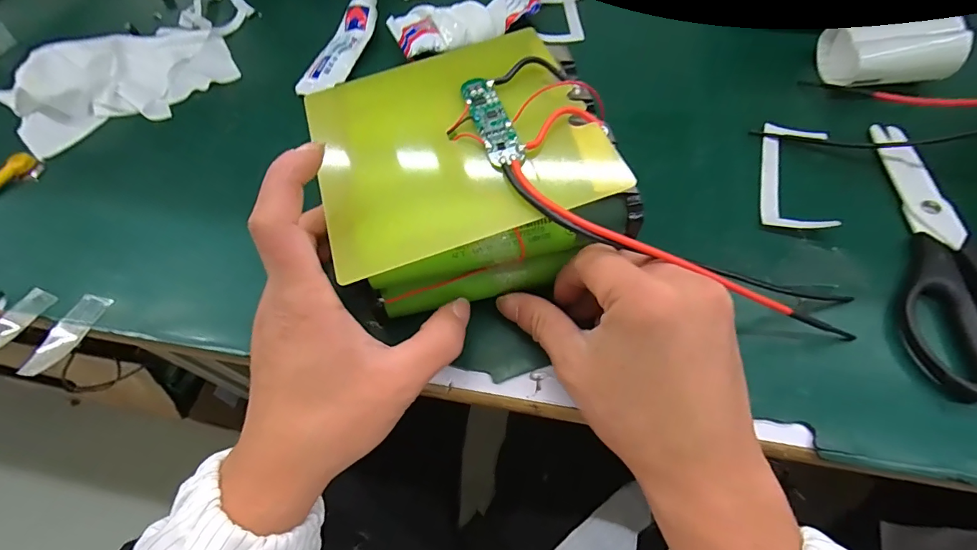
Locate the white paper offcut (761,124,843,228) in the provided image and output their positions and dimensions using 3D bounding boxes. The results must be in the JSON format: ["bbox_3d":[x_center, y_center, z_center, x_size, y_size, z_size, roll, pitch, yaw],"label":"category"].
[{"bbox_3d":[0.203,-0.068,0.295,0.039,0.011,0.093,15,63,11],"label":"white paper offcut"}]

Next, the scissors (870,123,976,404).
[{"bbox_3d":[0.278,-0.017,0.261,0.079,0.009,0.185,11,63,9],"label":"scissors"}]

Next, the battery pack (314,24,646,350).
[{"bbox_3d":[-0.015,-0.057,0.256,0.145,0.075,0.138,-14,59,-5],"label":"battery pack"}]

